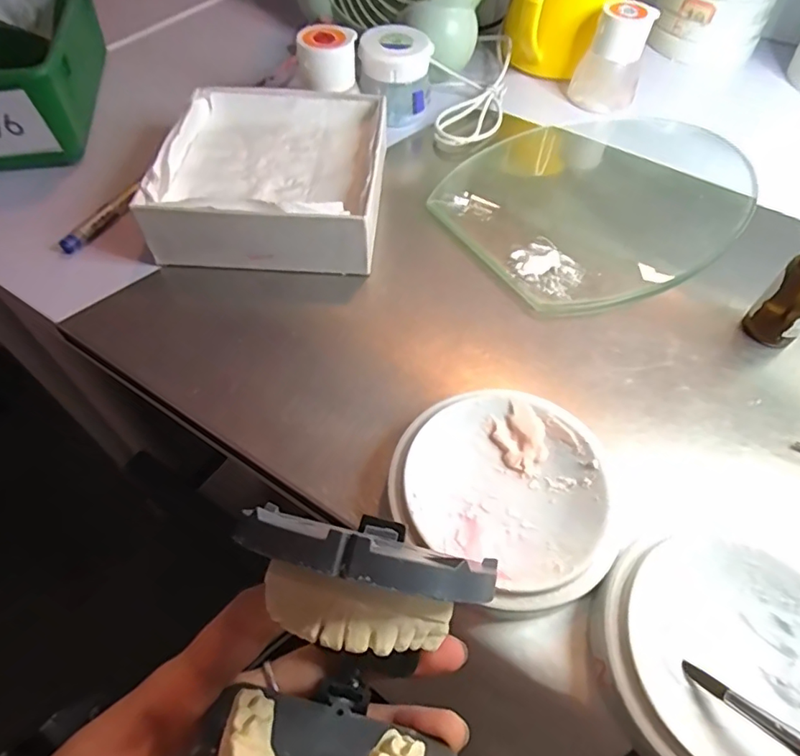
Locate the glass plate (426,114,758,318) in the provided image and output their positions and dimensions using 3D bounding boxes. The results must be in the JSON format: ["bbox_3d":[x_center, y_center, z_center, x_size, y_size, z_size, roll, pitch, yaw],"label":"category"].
[{"bbox_3d":[0.142,-0.128,0.350,0.242,0.013,0.155,-35,61,-22],"label":"glass plate"}]

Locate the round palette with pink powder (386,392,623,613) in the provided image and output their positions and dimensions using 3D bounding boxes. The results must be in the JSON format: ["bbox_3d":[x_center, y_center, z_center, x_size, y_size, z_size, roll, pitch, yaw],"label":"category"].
[{"bbox_3d":[0.044,0.046,0.215,0.087,0.020,0.081,1,56,-1],"label":"round palette with pink powder"}]

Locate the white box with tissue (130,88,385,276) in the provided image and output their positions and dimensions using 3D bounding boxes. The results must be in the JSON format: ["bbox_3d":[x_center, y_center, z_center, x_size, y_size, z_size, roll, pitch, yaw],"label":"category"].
[{"bbox_3d":[-0.071,-0.124,0.319,0.122,0.044,0.132,5,56,2],"label":"white box with tissue"}]

